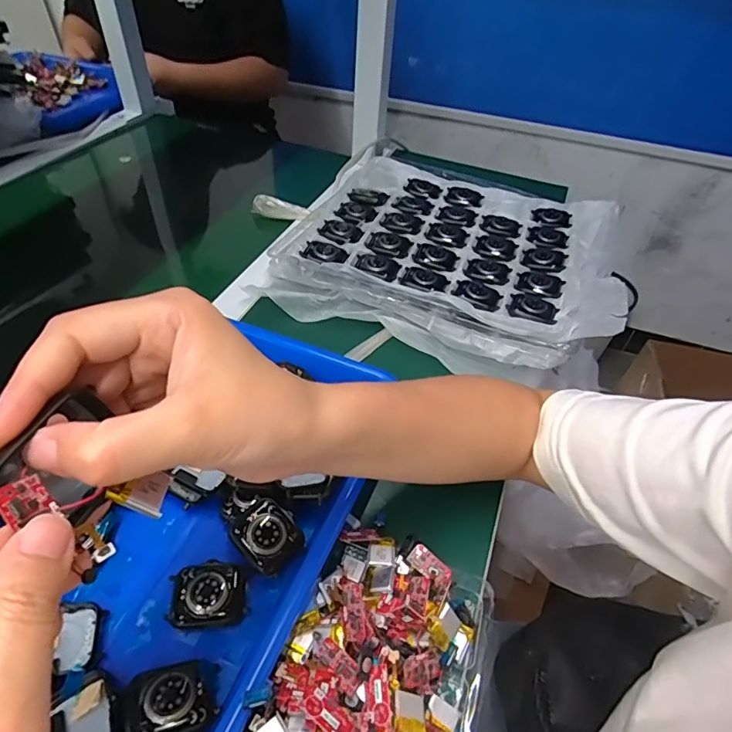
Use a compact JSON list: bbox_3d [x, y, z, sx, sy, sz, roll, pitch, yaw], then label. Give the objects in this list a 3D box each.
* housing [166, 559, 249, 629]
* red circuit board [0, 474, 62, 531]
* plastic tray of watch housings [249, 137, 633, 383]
[{"bbox_3d":[-0.095,0.138,0.295,0.044,0.012,0.037,-3,46,-7],"label":"housing"},{"bbox_3d":[-0.103,0.040,0.147,0.012,0.004,0.016,54,22,4],"label":"red circuit board"},{"bbox_3d":[0.089,-0.129,0.537,0.353,0.055,0.282,19,48,14],"label":"plastic tray of watch housings"}]

